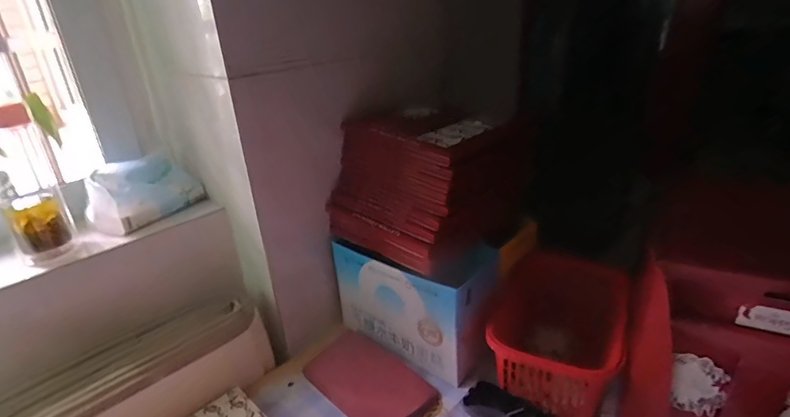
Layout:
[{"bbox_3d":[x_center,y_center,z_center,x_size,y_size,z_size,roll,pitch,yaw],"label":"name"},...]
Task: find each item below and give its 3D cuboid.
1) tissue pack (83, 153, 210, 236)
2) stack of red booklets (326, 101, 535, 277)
[{"bbox_3d":[-0.356,-0.028,0.630,0.080,0.075,0.141,9,27,26],"label":"tissue pack"},{"bbox_3d":[0.031,-0.041,0.644,0.190,0.146,0.206,-24,31,-38],"label":"stack of red booklets"}]

